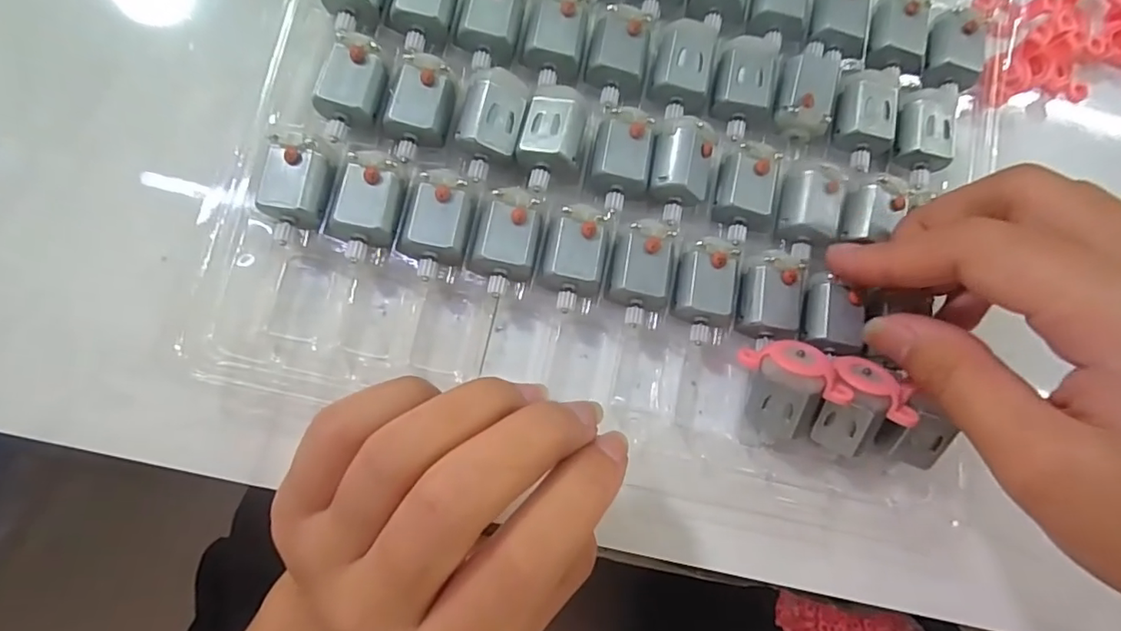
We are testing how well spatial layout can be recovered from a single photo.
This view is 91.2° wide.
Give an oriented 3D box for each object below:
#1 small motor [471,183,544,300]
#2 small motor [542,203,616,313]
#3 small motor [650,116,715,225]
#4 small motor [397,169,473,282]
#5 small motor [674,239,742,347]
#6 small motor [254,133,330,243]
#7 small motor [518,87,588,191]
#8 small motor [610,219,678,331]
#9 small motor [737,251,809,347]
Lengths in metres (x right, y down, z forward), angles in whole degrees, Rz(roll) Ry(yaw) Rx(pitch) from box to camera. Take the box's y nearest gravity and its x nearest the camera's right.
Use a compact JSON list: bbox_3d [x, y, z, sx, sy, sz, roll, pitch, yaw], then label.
[{"bbox_3d":[-0.017,-0.023,0.178,0.019,0.017,0.033,15,82,-4],"label":"small motor"},{"bbox_3d":[0.005,-0.018,0.179,0.018,0.017,0.034,14,82,-4],"label":"small motor"},{"bbox_3d":[0.040,-0.047,0.180,0.018,0.012,0.033,9,83,-5],"label":"small motor"},{"bbox_3d":[-0.039,-0.028,0.175,0.018,0.016,0.033,15,82,-4],"label":"small motor"},{"bbox_3d":[0.047,-0.008,0.182,0.019,0.015,0.034,9,83,-5],"label":"small motor"},{"bbox_3d":[-0.082,-0.038,0.170,0.018,0.016,0.029,6,83,-5],"label":"small motor"},{"bbox_3d":[-0.003,-0.056,0.176,0.019,0.014,0.033,12,83,-4],"label":"small motor"},{"bbox_3d":[0.026,-0.013,0.180,0.018,0.016,0.033,7,83,-5],"label":"small motor"},{"bbox_3d":[0.069,-0.005,0.182,0.018,0.014,0.028,10,83,-4],"label":"small motor"}]

